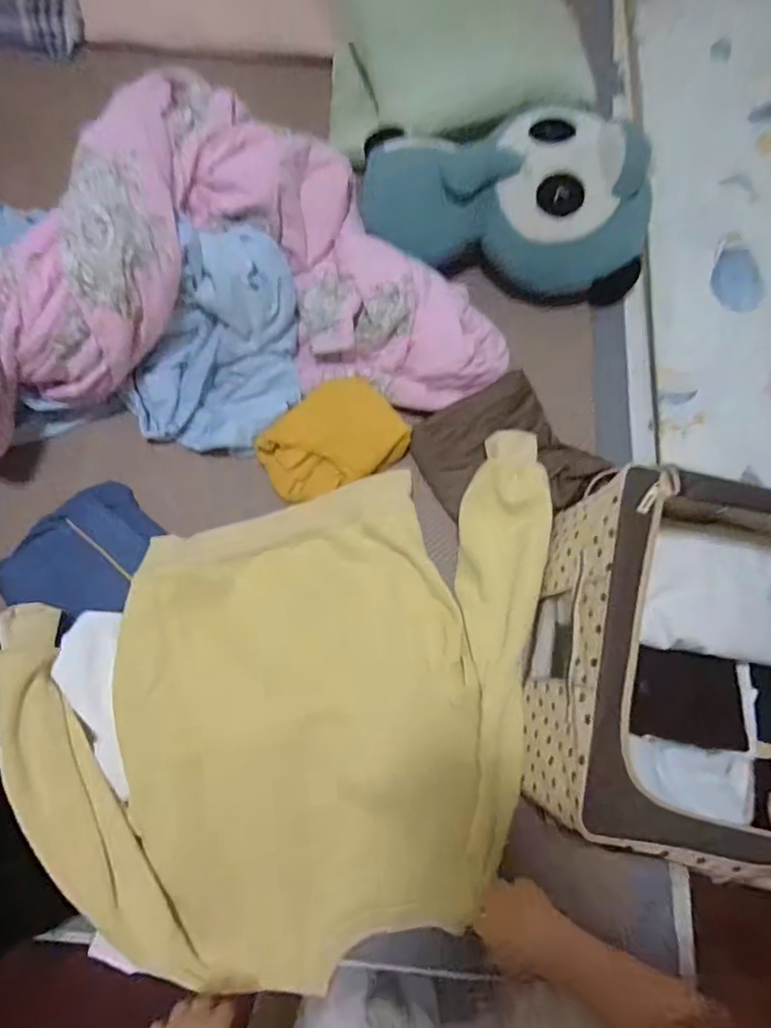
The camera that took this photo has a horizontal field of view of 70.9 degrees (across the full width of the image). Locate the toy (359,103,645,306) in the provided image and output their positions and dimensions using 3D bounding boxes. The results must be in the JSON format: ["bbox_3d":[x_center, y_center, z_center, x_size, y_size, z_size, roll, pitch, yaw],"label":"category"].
[{"bbox_3d":[0.209,-0.544,0.939,0.494,0.164,0.247,15,73,5],"label":"toy"}]

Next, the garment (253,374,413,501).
[{"bbox_3d":[-0.087,-0.116,0.861,0.224,0.050,0.168,-36,76,-10],"label":"garment"}]

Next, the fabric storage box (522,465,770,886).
[{"bbox_3d":[0.467,0.202,0.667,0.538,0.258,0.421,13,73,4],"label":"fabric storage box"}]

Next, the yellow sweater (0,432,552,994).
[{"bbox_3d":[-0.081,0.267,0.739,0.737,0.120,0.564,-17,73,-5],"label":"yellow sweater"}]

